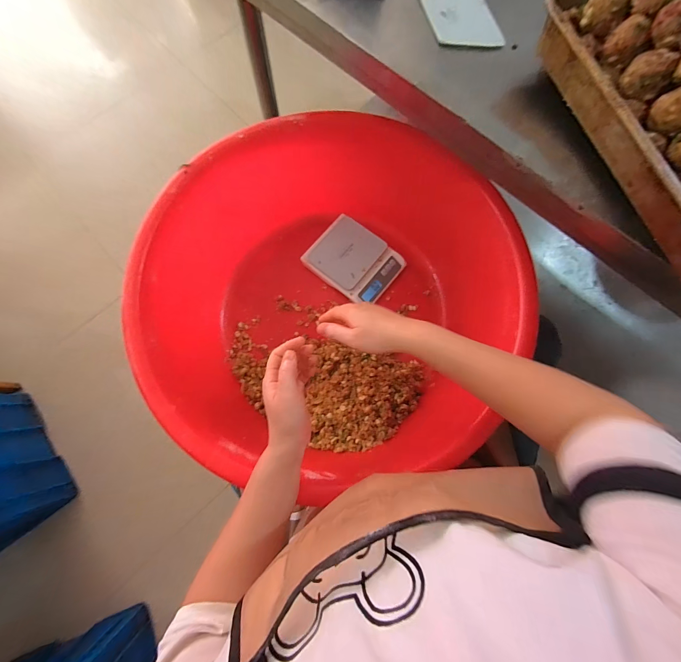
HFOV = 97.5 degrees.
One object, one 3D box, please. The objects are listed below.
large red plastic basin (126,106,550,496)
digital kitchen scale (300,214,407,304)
[{"bbox_3d":[-0.022,-0.045,0.552,0.593,0.195,0.555,0,77,0],"label":"large red plastic basin"},{"bbox_3d":[0.030,-0.155,0.656,0.186,0.035,0.150,39,80,9],"label":"digital kitchen scale"}]

